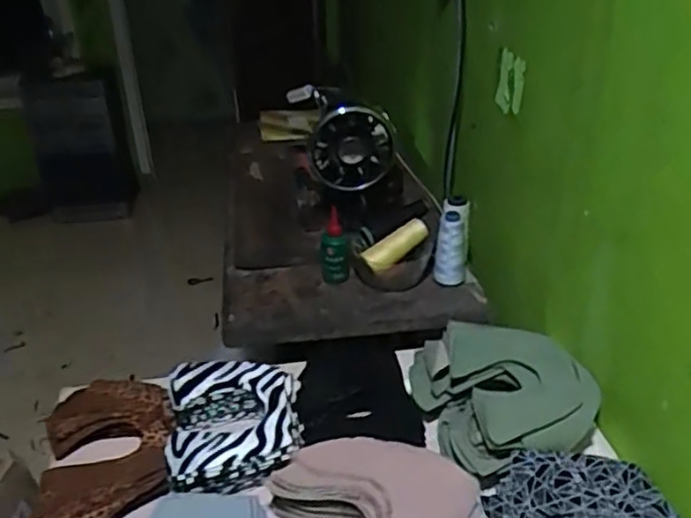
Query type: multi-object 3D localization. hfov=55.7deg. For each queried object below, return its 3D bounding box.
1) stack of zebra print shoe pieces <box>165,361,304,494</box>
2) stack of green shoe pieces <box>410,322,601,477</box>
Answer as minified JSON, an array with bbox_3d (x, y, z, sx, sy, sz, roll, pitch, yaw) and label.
[{"bbox_3d":[-0.120,0.181,0.715,0.140,0.057,0.153,-7,32,-8],"label":"stack of zebra print shoe pieces"},{"bbox_3d":[0.178,0.159,0.724,0.173,0.096,0.164,-7,32,-10],"label":"stack of green shoe pieces"}]

